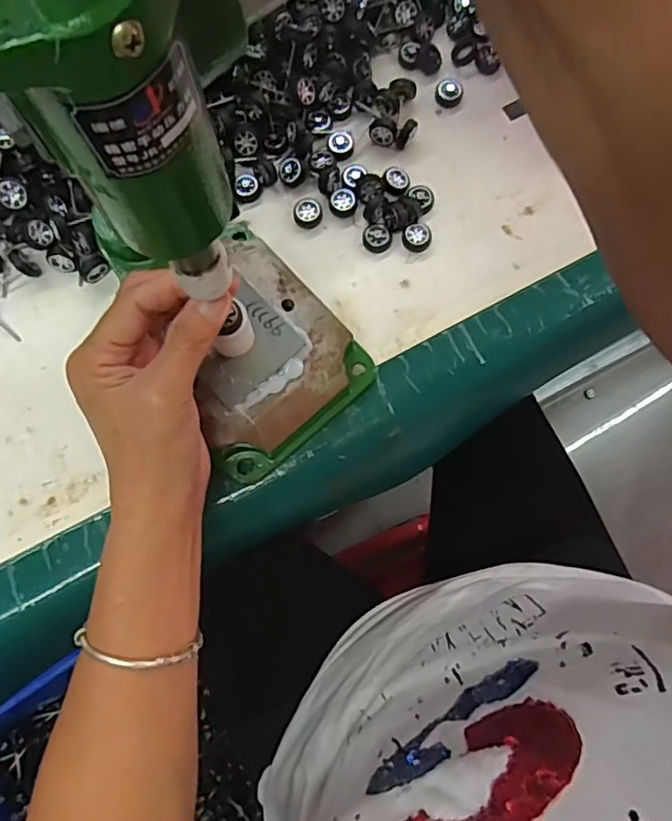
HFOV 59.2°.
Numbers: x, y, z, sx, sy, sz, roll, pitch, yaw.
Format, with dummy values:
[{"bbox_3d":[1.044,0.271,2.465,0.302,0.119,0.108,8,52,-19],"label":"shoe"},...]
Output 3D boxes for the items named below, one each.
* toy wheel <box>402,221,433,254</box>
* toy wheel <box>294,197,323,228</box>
[{"bbox_3d":[0.057,-0.121,0.414,0.021,0.010,0.018,-30,80,-7],"label":"toy wheel"},{"bbox_3d":[-0.019,-0.140,0.418,0.020,0.010,0.020,0,77,-1],"label":"toy wheel"}]

